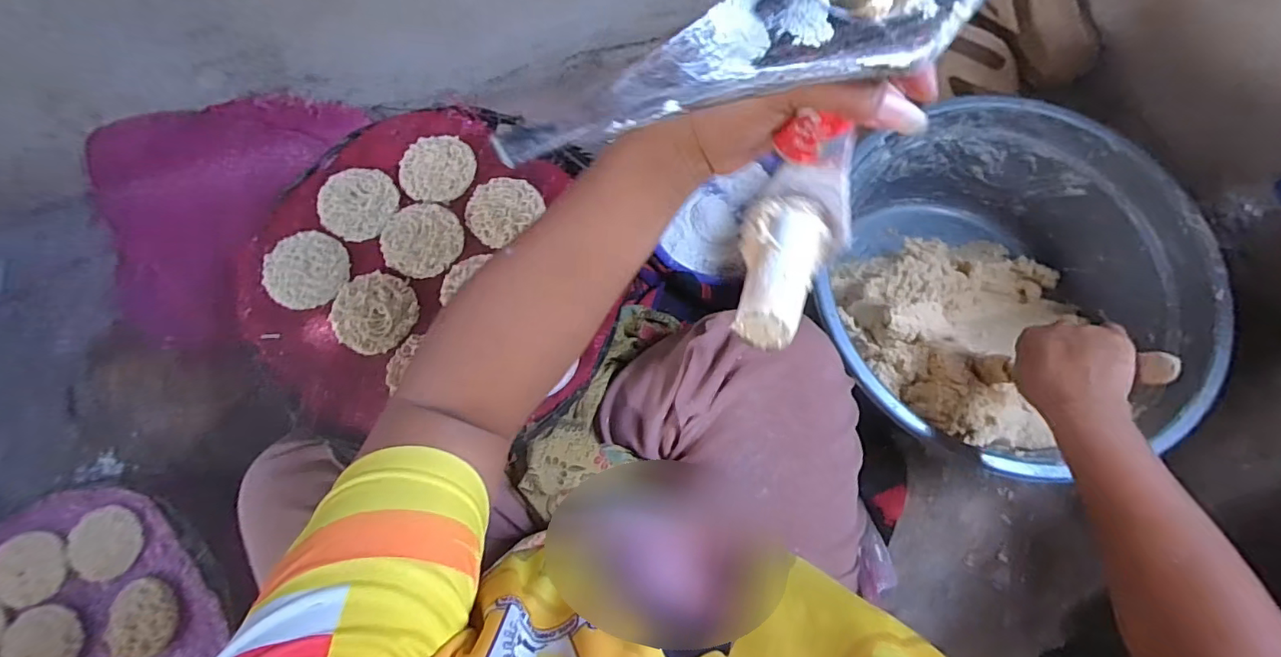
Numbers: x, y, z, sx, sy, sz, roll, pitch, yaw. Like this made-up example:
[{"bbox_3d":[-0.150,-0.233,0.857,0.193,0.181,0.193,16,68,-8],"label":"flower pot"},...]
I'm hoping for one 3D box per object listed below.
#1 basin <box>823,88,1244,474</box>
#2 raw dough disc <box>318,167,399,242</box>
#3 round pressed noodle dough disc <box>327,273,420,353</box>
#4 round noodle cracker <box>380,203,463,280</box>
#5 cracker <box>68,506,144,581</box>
[{"bbox_3d":[0.407,-0.040,0.648,0.386,0.194,0.384,0,74,1],"label":"basin"},{"bbox_3d":[-0.285,-0.127,0.543,0.076,0.011,0.074,0,74,1],"label":"raw dough disc"},{"bbox_3d":[-0.254,-0.015,0.511,0.075,0.009,0.076,0,74,1],"label":"round pressed noodle dough disc"},{"bbox_3d":[-0.216,-0.088,0.535,0.077,0.007,0.074,0,74,1],"label":"round noodle cracker"},{"bbox_3d":[-0.570,0.230,0.580,0.063,0.012,0.073,-18,98,-18],"label":"cracker"}]

